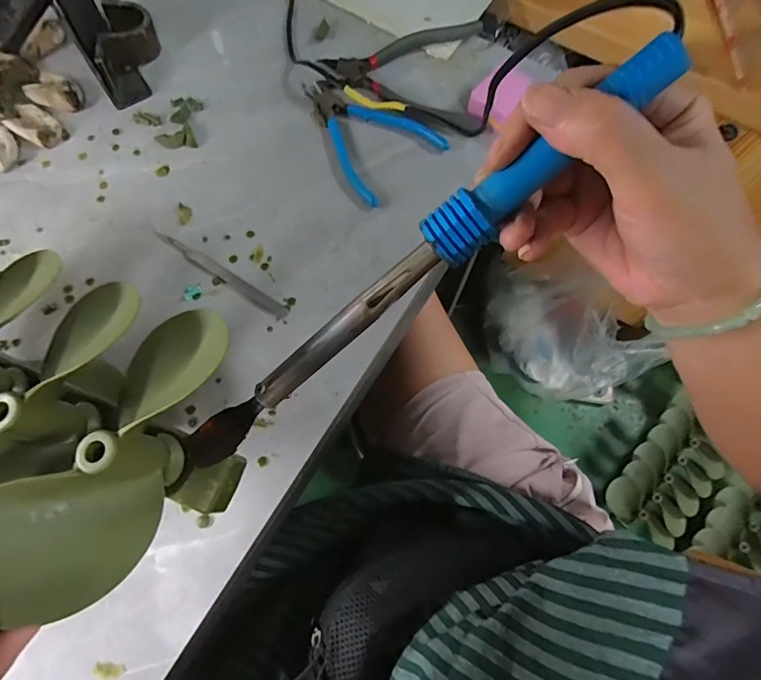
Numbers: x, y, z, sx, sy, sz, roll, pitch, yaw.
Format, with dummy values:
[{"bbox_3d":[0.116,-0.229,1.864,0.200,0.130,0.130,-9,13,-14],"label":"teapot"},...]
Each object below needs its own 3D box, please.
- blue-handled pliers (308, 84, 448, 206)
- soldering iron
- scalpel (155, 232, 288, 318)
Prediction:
[{"bbox_3d":[-0.019,-0.201,0.445,0.101,0.009,0.139,-43,76,-14],"label":"blue-handled pliers"},{"bbox_3d":[0.002,-0.020,0.212,0.278,0.020,0.021,-39,72,21],"label":"soldering iron"},{"bbox_3d":[-0.136,-0.057,0.393,0.134,0.004,0.012,32,73,11],"label":"scalpel"}]

